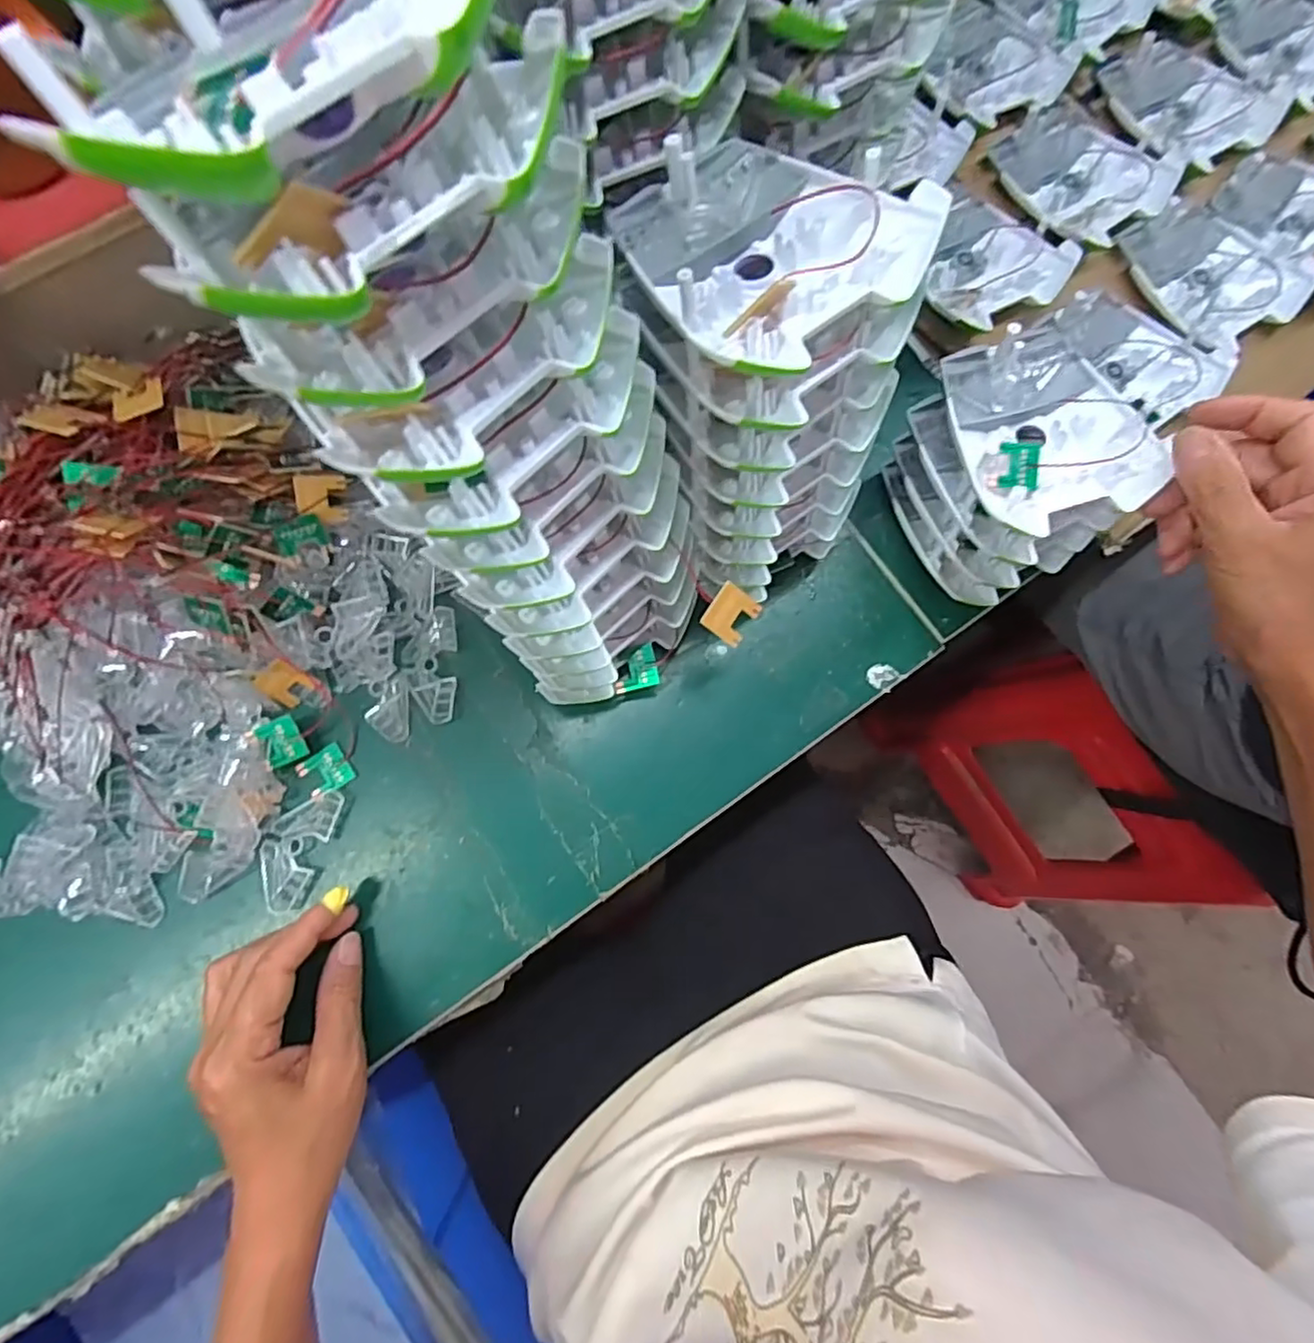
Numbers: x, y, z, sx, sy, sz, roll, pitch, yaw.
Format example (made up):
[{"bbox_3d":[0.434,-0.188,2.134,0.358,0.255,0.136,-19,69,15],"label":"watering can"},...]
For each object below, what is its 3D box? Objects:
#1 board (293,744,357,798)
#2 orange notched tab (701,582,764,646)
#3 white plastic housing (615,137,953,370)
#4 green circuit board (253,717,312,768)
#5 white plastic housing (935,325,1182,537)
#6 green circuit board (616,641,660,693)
[{"bbox_3d":[-0.188,0.057,0.368,0.026,0.004,0.024,-35,82,-10],"label":"board"},{"bbox_3d":[0.038,-0.028,0.324,0.026,0.004,0.026,37,83,-30],"label":"orange notched tab"},{"bbox_3d":[0.042,-0.163,0.247,0.098,0.031,0.104,-28,70,-1],"label":"white plastic housing"},{"bbox_3d":[-0.209,0.039,0.362,0.023,0.008,0.025,-21,103,-2],"label":"green circuit board"},{"bbox_3d":[0.200,-0.128,0.337,0.089,0.030,0.106,-15,84,-7],"label":"white plastic housing"},{"bbox_3d":[-0.012,-0.001,0.371,0.025,0.004,0.023,-14,93,0],"label":"green circuit board"}]

